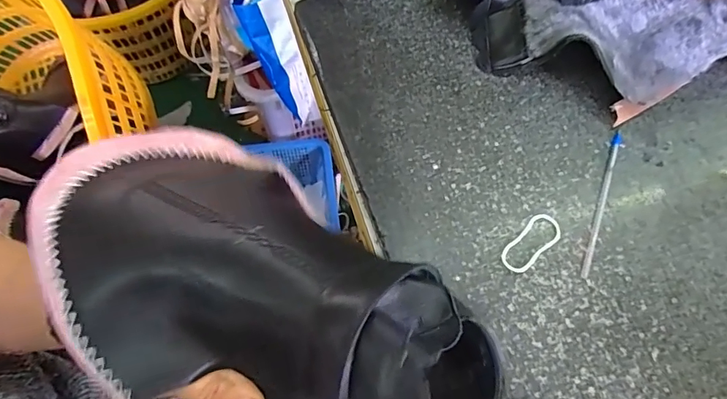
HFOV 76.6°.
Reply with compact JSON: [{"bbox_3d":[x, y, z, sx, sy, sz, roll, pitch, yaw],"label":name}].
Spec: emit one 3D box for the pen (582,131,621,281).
[{"bbox_3d":[0.170,0.000,0.328,0.006,0.004,0.122,23,67,10],"label":"pen"}]

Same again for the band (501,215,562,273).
[{"bbox_3d":[0.115,0.030,0.313,0.022,0.004,0.051,42,72,17],"label":"band"}]

